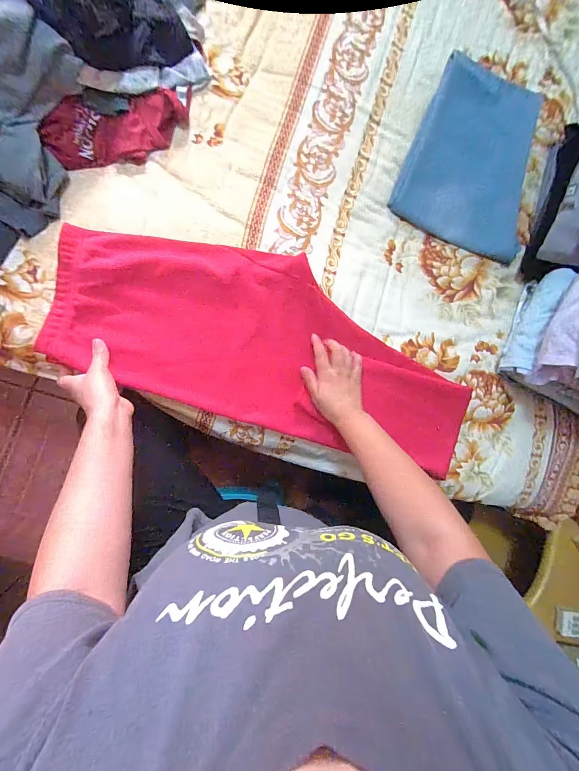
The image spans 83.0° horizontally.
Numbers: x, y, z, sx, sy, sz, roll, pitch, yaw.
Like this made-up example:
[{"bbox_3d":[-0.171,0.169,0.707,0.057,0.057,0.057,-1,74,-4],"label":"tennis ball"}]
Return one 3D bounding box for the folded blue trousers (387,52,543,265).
[{"bbox_3d":[0.355,-0.421,0.608,0.256,0.039,0.302,22,84,-8],"label":"folded blue trousers"}]

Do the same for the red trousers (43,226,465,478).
[{"bbox_3d":[-0.007,-0.057,0.524,0.651,0.054,0.254,19,85,-10],"label":"red trousers"}]

